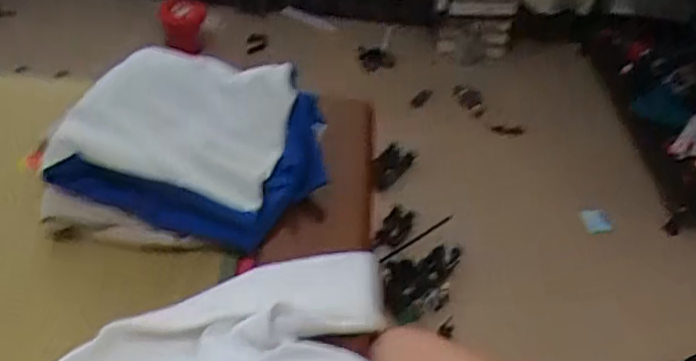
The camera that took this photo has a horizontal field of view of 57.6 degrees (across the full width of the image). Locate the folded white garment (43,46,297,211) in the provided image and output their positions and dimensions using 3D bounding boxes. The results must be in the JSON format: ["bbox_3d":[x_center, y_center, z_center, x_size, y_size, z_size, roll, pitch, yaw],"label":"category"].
[{"bbox_3d":[-0.183,-0.062,0.686,0.226,0.081,0.164,10,39,3],"label":"folded white garment"}]

